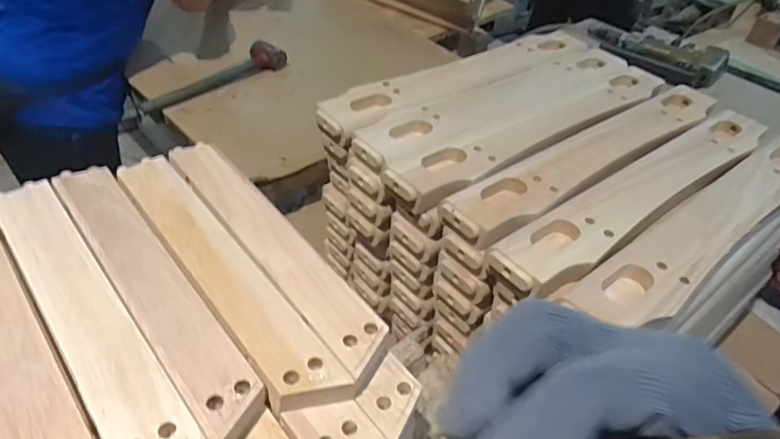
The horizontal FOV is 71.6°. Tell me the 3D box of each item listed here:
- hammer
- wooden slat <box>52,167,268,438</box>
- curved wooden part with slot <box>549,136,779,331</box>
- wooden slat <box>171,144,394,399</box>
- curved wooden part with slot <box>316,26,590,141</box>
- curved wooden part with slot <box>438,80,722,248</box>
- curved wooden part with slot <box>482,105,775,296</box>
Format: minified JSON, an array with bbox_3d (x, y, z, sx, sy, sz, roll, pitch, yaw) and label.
[{"bbox_3d":[-0.351,-0.277,1.071,0.082,0.045,0.328,32,48,26],"label":"hammer"},{"bbox_3d":[-0.176,0.040,0.392,0.043,0.010,0.291,-26,51,-31],"label":"wooden slat"},{"bbox_3d":[0.345,-0.002,0.559,0.462,0.026,0.070,-26,51,-31],"label":"curved wooden part with slot"},{"bbox_3d":[-0.098,0.013,0.435,0.045,0.012,0.296,-25,51,-31],"label":"wooden slat"},{"bbox_3d":[0.118,-0.213,0.769,0.509,0.025,0.083,-29,53,-33],"label":"curved wooden part with slot"},{"bbox_3d":[0.258,-0.090,0.656,0.499,0.026,0.080,-27,52,-32],"label":"curved wooden part with slot"},{"bbox_3d":[0.289,-0.041,0.605,0.480,0.029,0.075,-27,52,-32],"label":"curved wooden part with slot"}]

